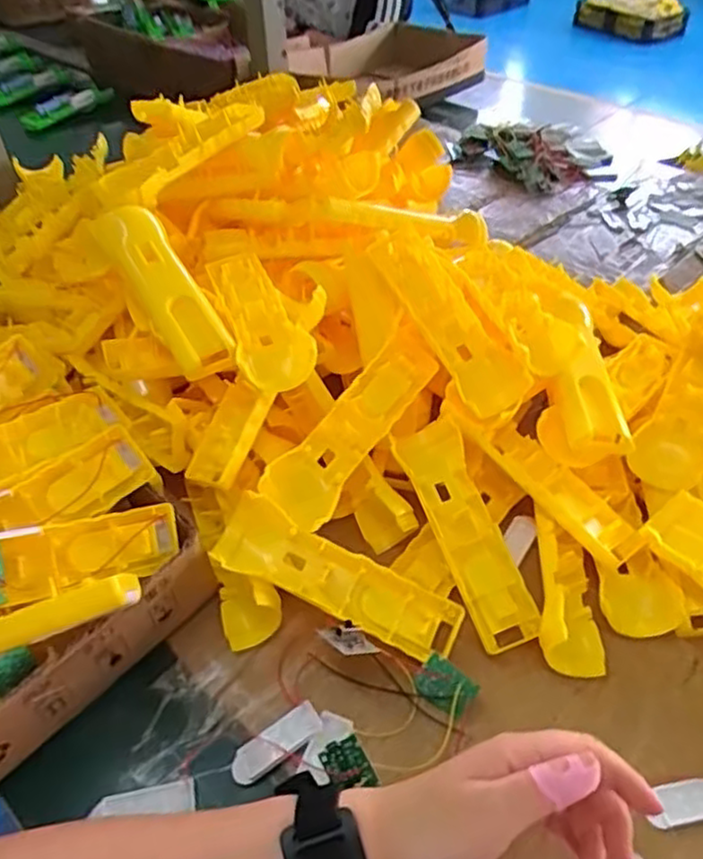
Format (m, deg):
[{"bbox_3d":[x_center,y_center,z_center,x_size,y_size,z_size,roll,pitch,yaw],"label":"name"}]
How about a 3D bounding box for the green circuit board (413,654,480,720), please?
[{"bbox_3d":[0.058,0.158,0.425,0.034,0.005,0.026,35,86,26],"label":"green circuit board"}]

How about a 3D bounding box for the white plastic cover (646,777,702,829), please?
[{"bbox_3d":[0.192,0.204,0.382,0.054,0.004,0.021,-7,44,-7],"label":"white plastic cover"}]

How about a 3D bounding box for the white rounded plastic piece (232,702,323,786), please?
[{"bbox_3d":[-0.044,0.185,0.409,0.056,0.007,0.020,-25,49,-23],"label":"white rounded plastic piece"}]

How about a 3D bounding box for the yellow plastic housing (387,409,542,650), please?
[{"bbox_3d":[0.077,0.069,0.472,0.047,0.016,0.159,-17,67,-14],"label":"yellow plastic housing"}]

